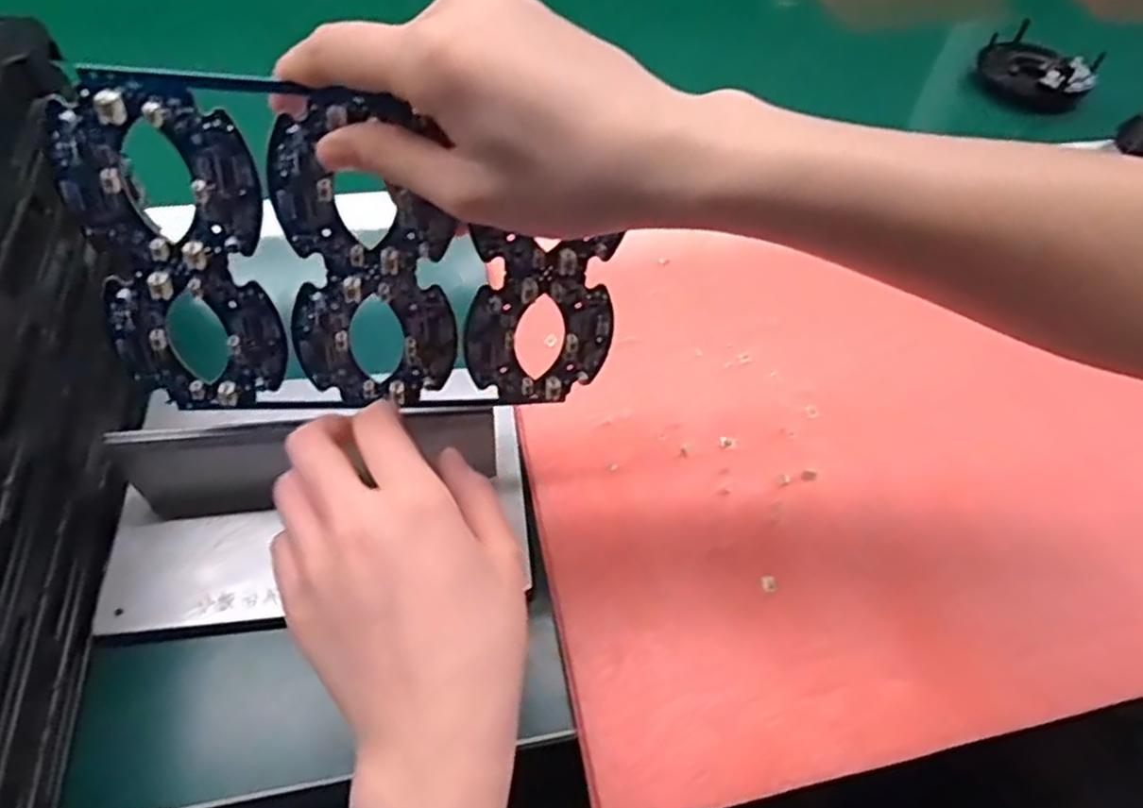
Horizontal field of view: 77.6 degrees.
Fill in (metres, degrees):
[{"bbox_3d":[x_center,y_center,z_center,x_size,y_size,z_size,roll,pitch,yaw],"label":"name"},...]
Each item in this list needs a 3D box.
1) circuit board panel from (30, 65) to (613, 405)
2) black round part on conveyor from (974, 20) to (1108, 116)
[{"bbox_3d":[-0.079,-0.053,0.283,0.201,0.135,0.007,-1,38,-11],"label":"circuit board panel"},{"bbox_3d":[0.452,-0.327,0.690,0.100,0.037,0.094,2,53,-3],"label":"black round part on conveyor"}]

